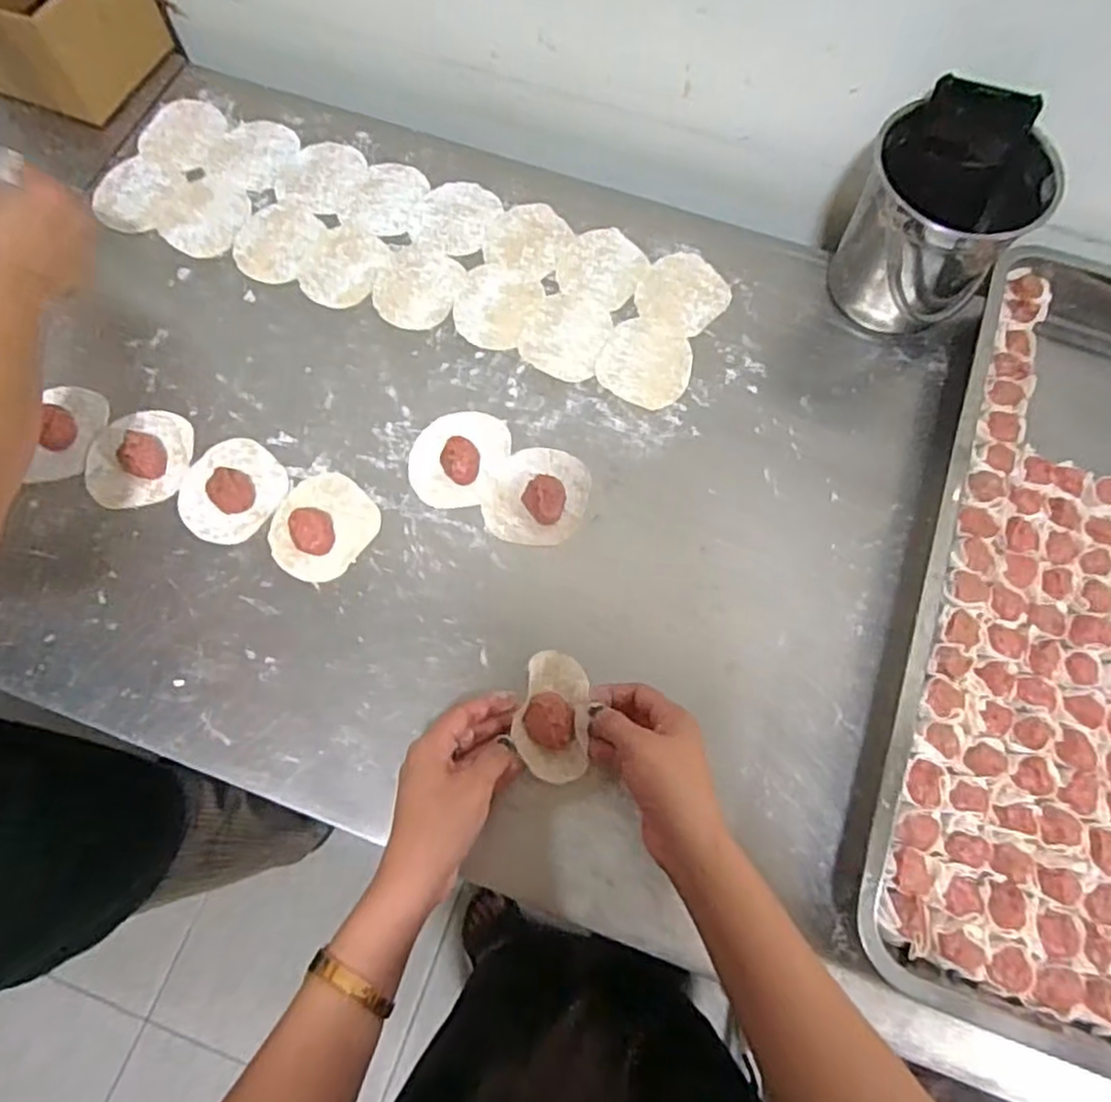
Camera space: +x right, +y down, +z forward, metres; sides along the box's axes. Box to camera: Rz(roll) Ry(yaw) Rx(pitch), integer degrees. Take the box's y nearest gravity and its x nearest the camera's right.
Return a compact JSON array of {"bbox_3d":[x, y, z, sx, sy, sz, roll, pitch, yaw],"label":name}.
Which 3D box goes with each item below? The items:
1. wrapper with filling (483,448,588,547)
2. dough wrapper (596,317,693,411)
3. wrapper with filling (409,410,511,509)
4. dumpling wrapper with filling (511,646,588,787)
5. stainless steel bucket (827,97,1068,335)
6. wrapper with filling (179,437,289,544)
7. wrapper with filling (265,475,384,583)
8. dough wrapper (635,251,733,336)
[{"bbox_3d":[-0.014,-0.048,0.558,0.077,0.026,0.083,16,70,5],"label":"wrapper with filling"},{"bbox_3d":[0.079,-0.164,0.610,0.077,0.004,0.081,27,72,8],"label":"dough wrapper"},{"bbox_3d":[-0.080,-0.080,0.570,0.074,0.022,0.089,25,71,8],"label":"wrapper with filling"},{"bbox_3d":[-0.002,0.115,0.500,0.050,0.029,0.089,2,69,2],"label":"dumpling wrapper with filling"},{"bbox_3d":[0.300,-0.251,0.579,0.125,0.133,0.121,0,70,-1],"label":"stainless steel bucket"},{"bbox_3d":[-0.260,-0.052,0.558,0.081,0.021,0.081,0,70,-1],"label":"wrapper with filling"},{"bbox_3d":[-0.183,-0.023,0.548,0.082,0.022,0.079,0,70,-1],"label":"wrapper with filling"},{"bbox_3d":[0.116,-0.233,0.638,0.074,0.004,0.080,31,72,10],"label":"dough wrapper"}]

